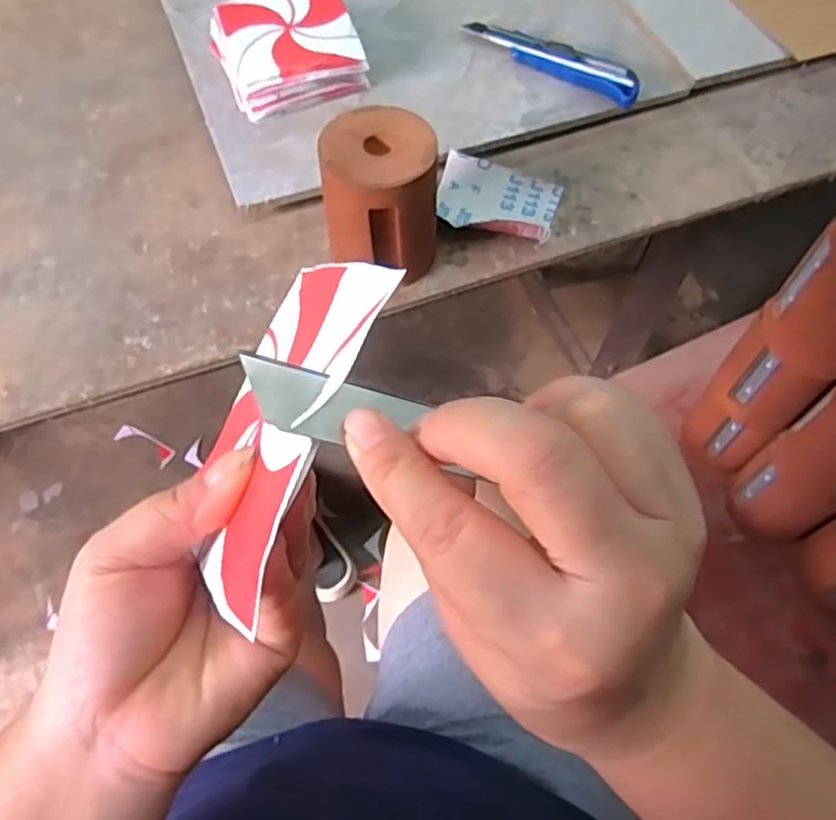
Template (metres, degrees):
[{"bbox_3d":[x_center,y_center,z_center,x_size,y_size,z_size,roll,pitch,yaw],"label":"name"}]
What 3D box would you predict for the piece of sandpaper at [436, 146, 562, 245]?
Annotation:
[{"bbox_3d":[0.061,-0.164,0.561,0.093,0.023,0.077,15,63,5],"label":"piece of sandpaper"}]

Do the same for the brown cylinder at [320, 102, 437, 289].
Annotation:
[{"bbox_3d":[-0.026,-0.146,0.505,0.076,0.090,0.083,-4,63,-5],"label":"brown cylinder"}]

